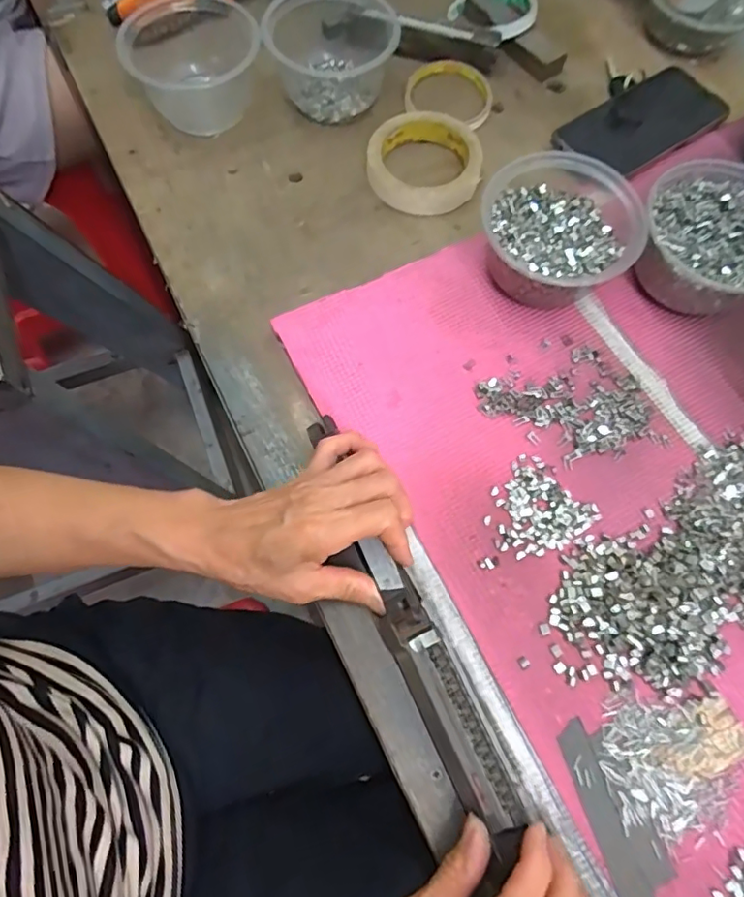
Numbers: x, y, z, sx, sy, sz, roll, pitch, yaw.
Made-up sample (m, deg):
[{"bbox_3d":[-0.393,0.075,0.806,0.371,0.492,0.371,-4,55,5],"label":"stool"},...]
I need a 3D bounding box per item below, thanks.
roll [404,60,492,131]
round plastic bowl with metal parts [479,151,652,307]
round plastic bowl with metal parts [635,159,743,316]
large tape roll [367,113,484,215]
[{"bbox_3d":[0.078,-0.342,0.527,0.081,0.020,0.086,1,70,-2],"label":"roll"},{"bbox_3d":[0.142,-0.161,0.416,0.109,0.059,0.113,1,70,-2],"label":"round plastic bowl with metal parts"},{"bbox_3d":[0.259,-0.156,0.416,0.109,0.055,0.112,1,70,-2],"label":"round plastic bowl with metal parts"},{"bbox_3d":[0.047,-0.252,0.475,0.095,0.020,0.096,1,70,-2],"label":"large tape roll"}]

